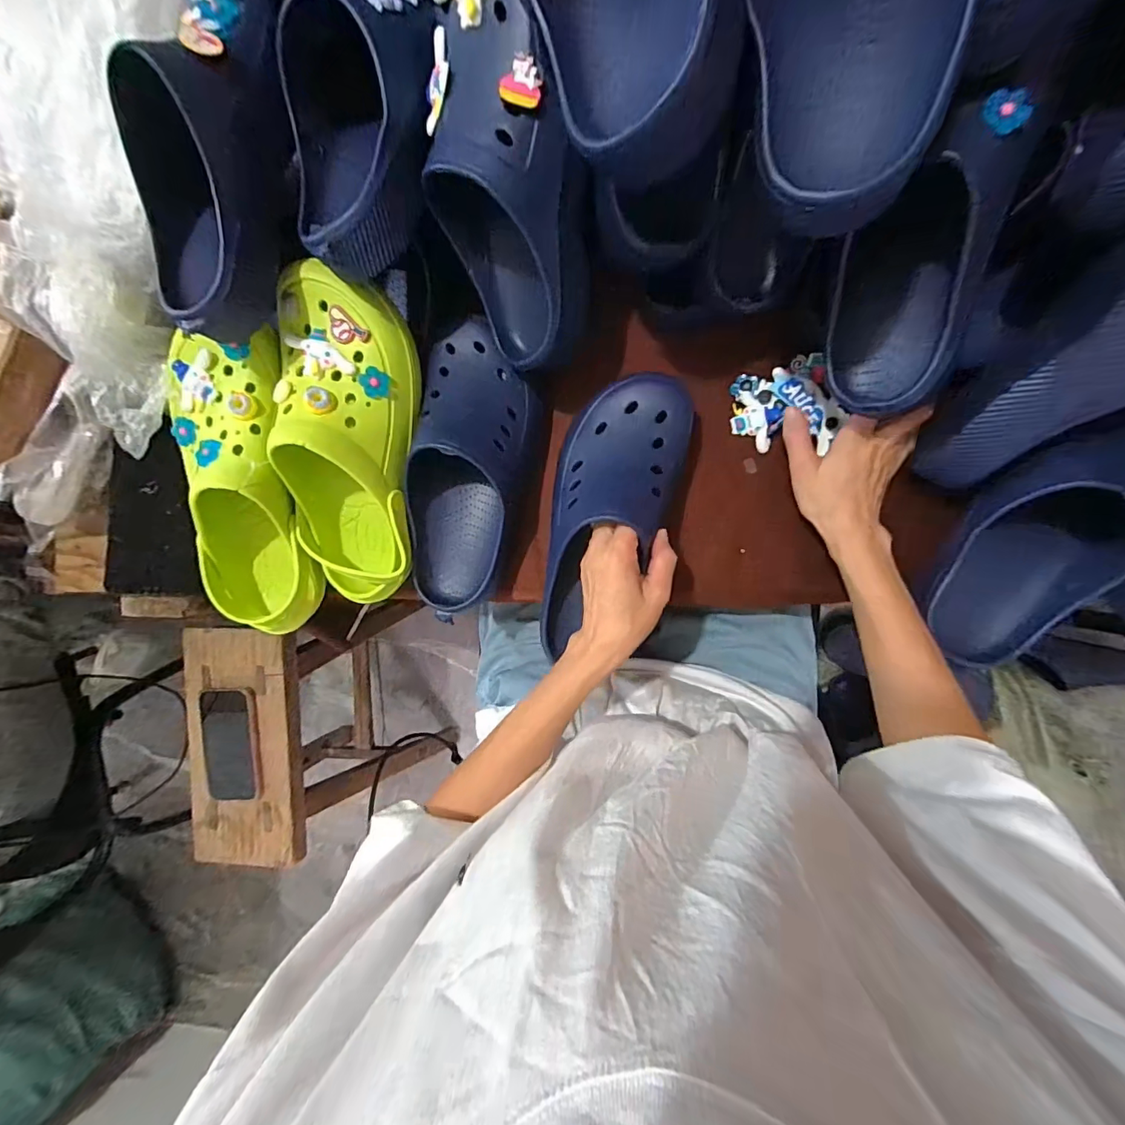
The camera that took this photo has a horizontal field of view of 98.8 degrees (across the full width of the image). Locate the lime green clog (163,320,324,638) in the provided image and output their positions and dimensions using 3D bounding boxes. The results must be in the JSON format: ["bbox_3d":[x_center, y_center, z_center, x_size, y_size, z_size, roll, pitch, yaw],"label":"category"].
[{"bbox_3d":[-0.297,-0.062,0.444,0.121,0.088,0.271,9,114,8],"label":"lime green clog"}]

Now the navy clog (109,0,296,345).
[{"bbox_3d":[-0.251,-0.295,0.350,0.090,0.094,0.244,15,95,7],"label":"navy clog"}]

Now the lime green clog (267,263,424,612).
[{"bbox_3d":[-0.195,-0.099,0.428,0.116,0.090,0.287,9,112,8],"label":"lime green clog"}]

